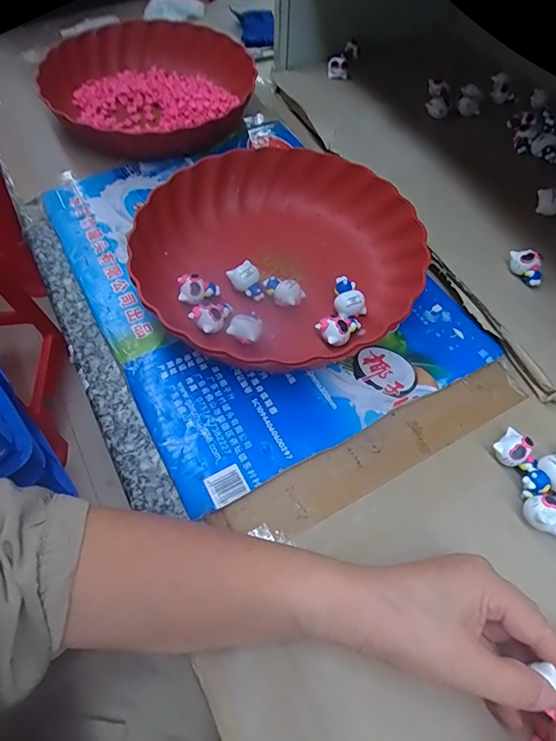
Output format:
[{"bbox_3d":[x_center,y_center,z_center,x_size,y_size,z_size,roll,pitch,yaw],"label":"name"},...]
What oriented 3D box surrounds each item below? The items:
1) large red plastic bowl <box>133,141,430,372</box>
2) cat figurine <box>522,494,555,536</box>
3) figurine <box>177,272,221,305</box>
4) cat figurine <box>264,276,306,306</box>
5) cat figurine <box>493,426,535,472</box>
[{"bbox_3d":[-0.001,-0.104,0.409,0.231,0.053,0.238,1,58,-2],"label":"large red plastic bowl"},{"bbox_3d":[0.180,0.098,0.313,0.025,0.020,0.022,6,58,1],"label":"cat figurine"},{"bbox_3d":[-0.068,-0.070,0.397,0.034,0.017,0.023,-1,58,-4],"label":"figurine"},{"bbox_3d":[0.004,-0.065,0.401,0.035,0.024,0.023,22,60,11],"label":"cat figurine"},{"bbox_3d":[0.175,0.060,0.337,0.026,0.020,0.031,-38,67,-23],"label":"cat figurine"}]

